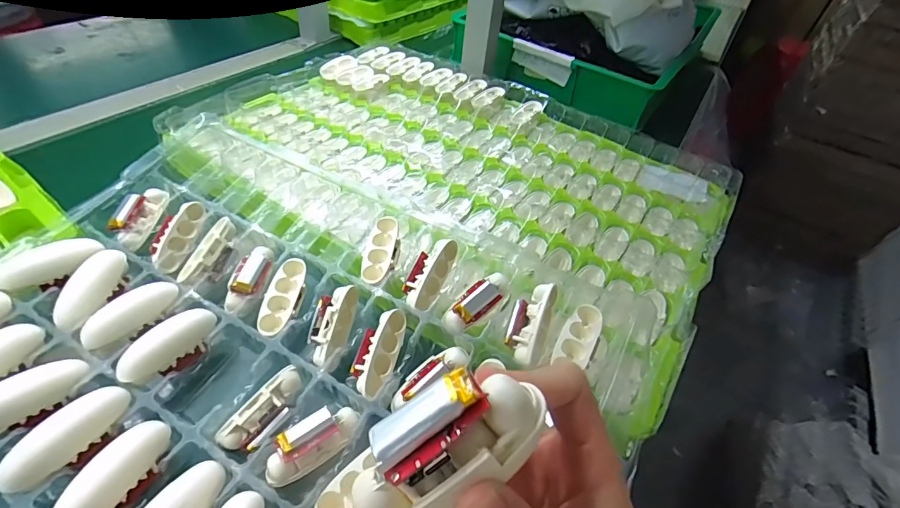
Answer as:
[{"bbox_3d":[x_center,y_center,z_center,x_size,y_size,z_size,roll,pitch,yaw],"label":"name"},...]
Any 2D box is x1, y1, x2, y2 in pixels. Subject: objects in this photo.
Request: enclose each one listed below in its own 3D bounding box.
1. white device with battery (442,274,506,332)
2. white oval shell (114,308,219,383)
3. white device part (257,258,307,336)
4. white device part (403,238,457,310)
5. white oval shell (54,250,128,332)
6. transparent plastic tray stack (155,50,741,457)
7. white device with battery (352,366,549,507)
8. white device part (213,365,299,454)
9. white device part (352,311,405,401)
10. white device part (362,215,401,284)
[{"bbox_3d":[0.020,0.035,0.319,0.061,0.015,0.021,-39,60,-21],"label":"white device with battery"},{"bbox_3d":[-0.198,0.060,0.297,0.020,0.019,0.064,32,50,23],"label":"white oval shell"},{"bbox_3d":[-0.129,0.034,0.332,0.026,0.012,0.063,9,59,2],"label":"white device part"},{"bbox_3d":[-0.016,0.016,0.339,0.020,0.021,0.061,6,60,52],"label":"white device part"},{"bbox_3d":[-0.275,0.026,0.323,0.019,0.022,0.064,13,62,6],"label":"white oval shell"},{"bbox_3d":[0.000,-0.106,0.495,0.583,0.055,0.418,29,49,20],"label":"transparent plastic tray stack"},{"bbox_3d":[-0.003,0.055,0.127,0.057,0.024,0.033,-36,100,-14],"label":"white device with battery"},{"bbox_3d":[-0.123,0.105,0.281,0.026,0.014,0.061,32,70,23],"label":"white device part"},{"bbox_3d":[-0.052,0.071,0.306,0.029,0.016,0.064,15,60,8],"label":"white device part"},{"bbox_3d":[-0.056,-0.003,0.349,0.025,0.013,0.063,8,58,1],"label":"white device part"}]

